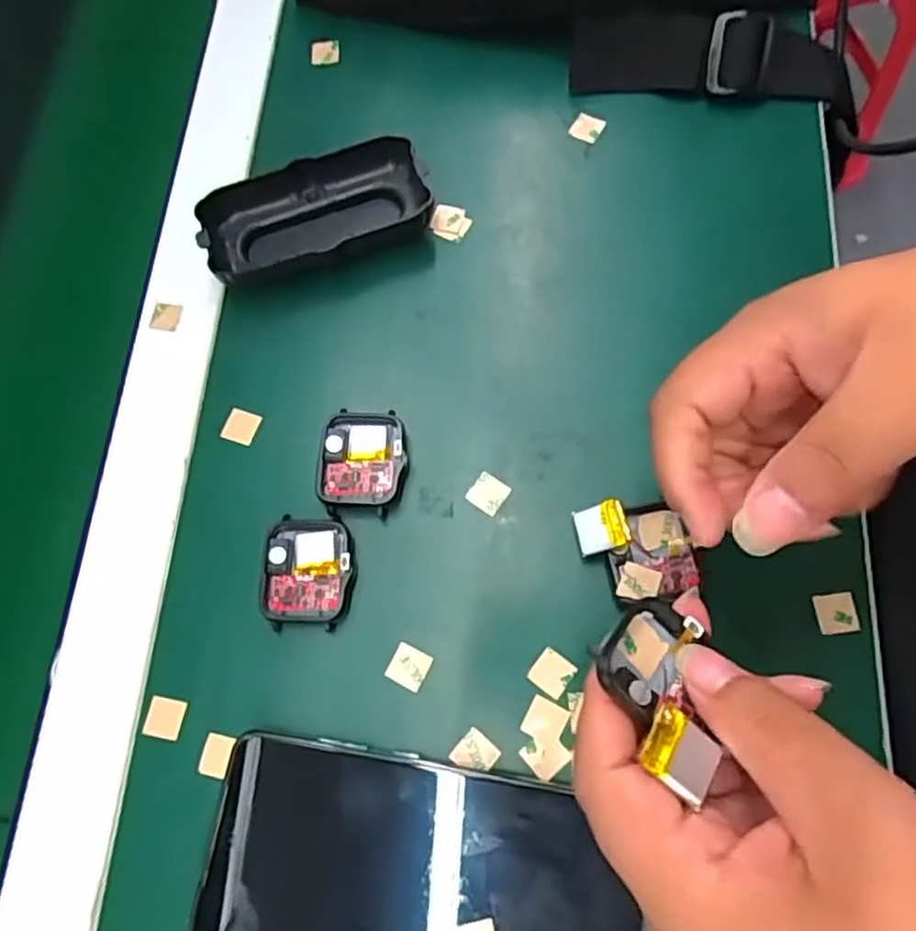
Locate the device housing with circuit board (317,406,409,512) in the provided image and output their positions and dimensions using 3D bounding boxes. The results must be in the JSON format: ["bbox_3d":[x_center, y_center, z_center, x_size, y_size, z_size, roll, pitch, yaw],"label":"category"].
[{"bbox_3d":[-0.043,-0.002,0.315,0.038,0.012,0.046,3,72,6],"label":"device housing with circuit board"}]

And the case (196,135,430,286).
[{"bbox_3d":[-0.070,-0.122,0.346,0.108,0.026,0.055,-21,71,-2],"label":"case"}]

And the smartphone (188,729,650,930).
[{"bbox_3d":[-0.013,0.151,0.261,0.159,0.014,0.078,8,72,7],"label":"smartphone"}]

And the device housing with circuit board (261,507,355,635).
[{"bbox_3d":[-0.064,0.044,0.301,0.038,0.010,0.048,2,72,5],"label":"device housing with circuit board"}]

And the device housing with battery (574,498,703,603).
[{"bbox_3d":[0.074,0.035,0.289,0.047,0.013,0.040,-3,71,0],"label":"device housing with battery"}]

